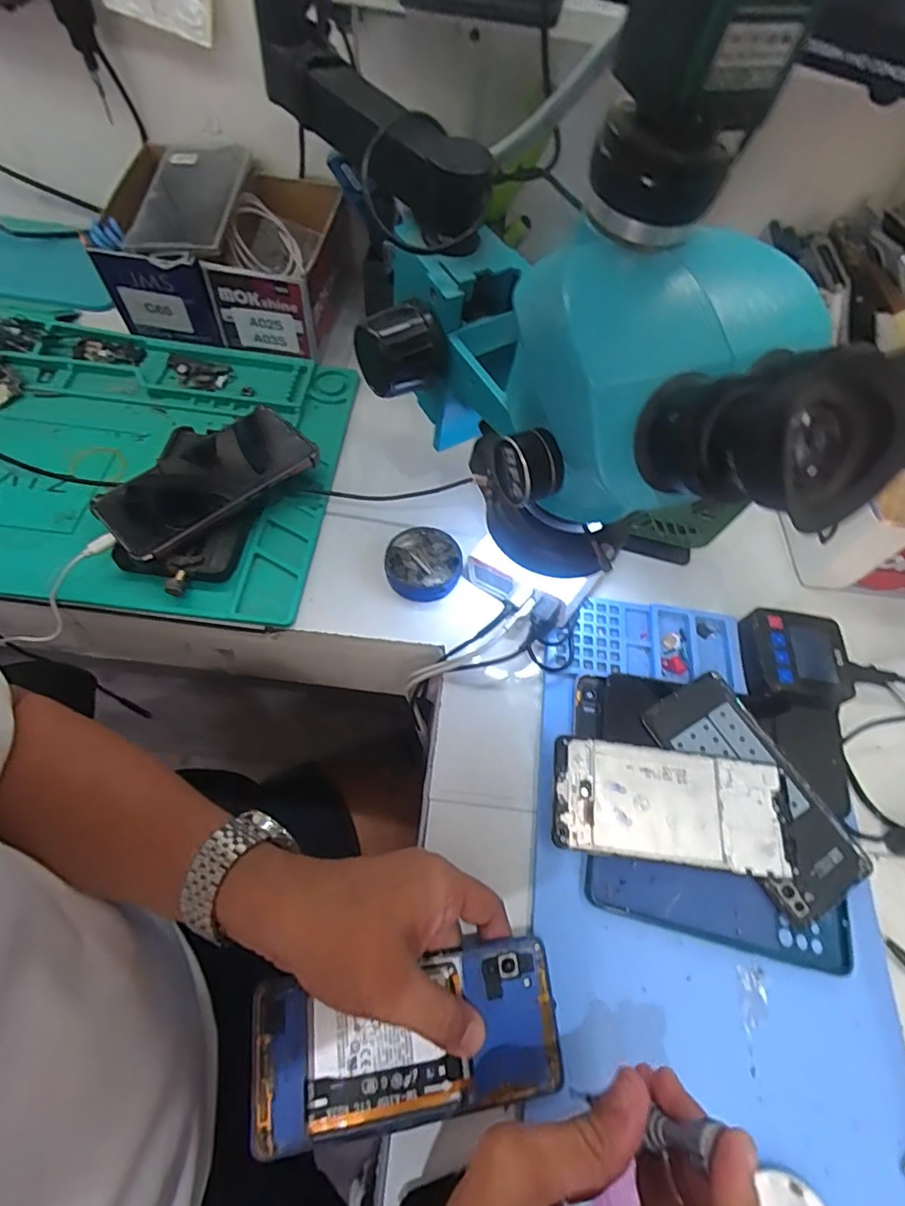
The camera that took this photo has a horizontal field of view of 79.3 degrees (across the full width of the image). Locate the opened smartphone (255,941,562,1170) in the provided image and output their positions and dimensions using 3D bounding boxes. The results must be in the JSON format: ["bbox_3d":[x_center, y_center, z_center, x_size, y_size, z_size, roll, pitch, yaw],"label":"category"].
[{"bbox_3d":[-0.022,0.231,0.288,0.159,0.010,0.071,-6,61,-13],"label":"opened smartphone"}]

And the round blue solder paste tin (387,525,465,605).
[{"bbox_3d":[-0.023,-0.034,0.450,0.059,0.017,0.066,12,60,2],"label":"round blue solder paste tin"}]

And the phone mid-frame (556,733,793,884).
[{"bbox_3d":[0.142,0.132,0.356,0.151,0.004,0.069,8,62,-1],"label":"phone mid-frame"}]

